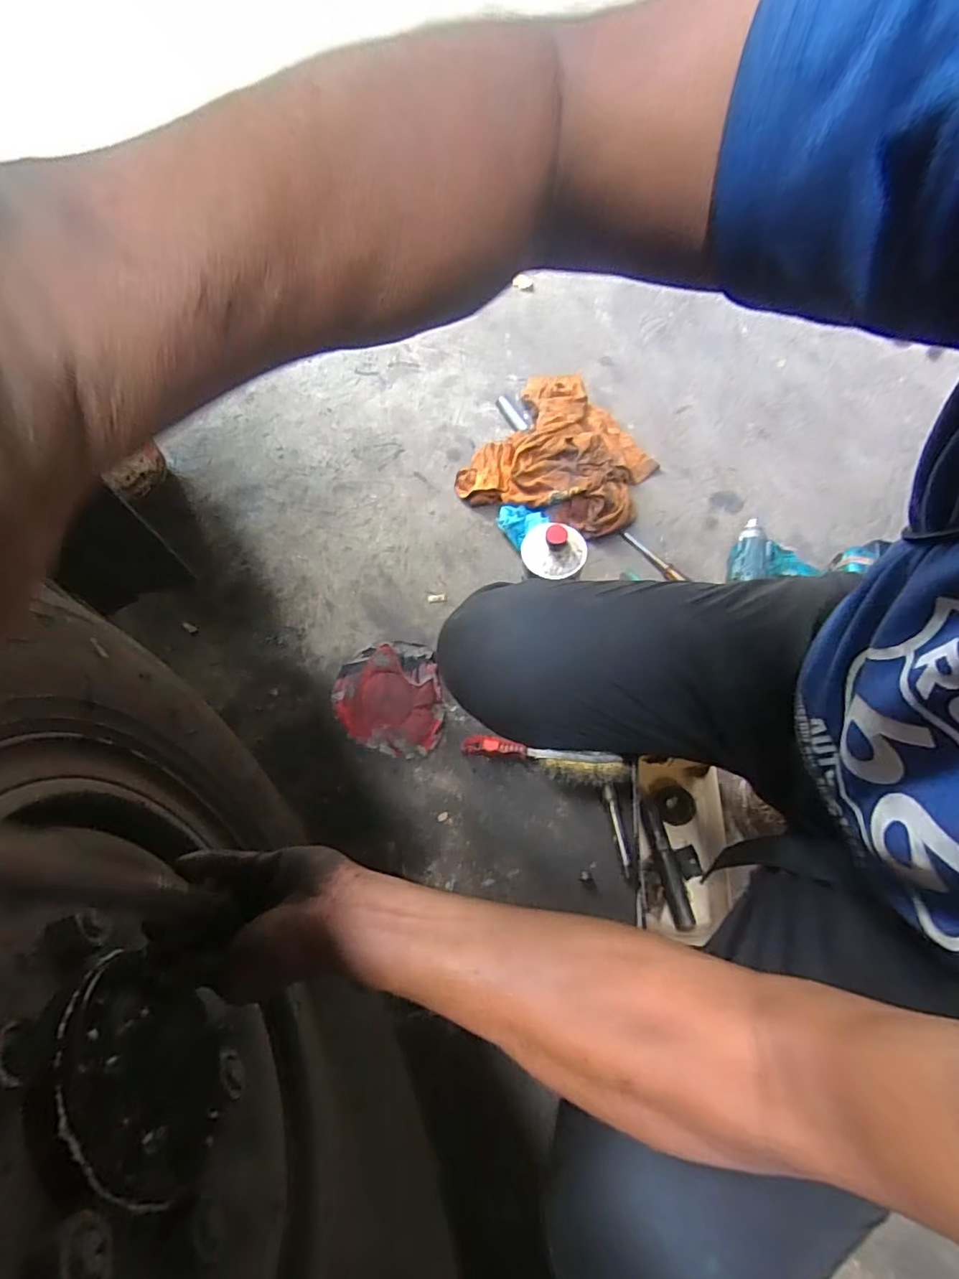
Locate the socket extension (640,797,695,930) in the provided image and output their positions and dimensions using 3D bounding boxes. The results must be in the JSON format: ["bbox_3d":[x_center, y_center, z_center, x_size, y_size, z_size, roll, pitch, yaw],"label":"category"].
[{"bbox_3d":[0.252,0.298,0.728,0.028,0.019,0.162,-9,66,-3],"label":"socket extension"}]

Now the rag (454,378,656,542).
[{"bbox_3d":[0.168,-0.348,1.000,0.313,0.070,0.356,30,70,13],"label":"rag"}]

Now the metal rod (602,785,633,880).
[{"bbox_3d":[0.194,0.264,0.750,0.016,0.011,0.122,-11,66,-3],"label":"metal rod"}]

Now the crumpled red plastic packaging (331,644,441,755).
[{"bbox_3d":[-0.142,0.087,0.828,0.162,0.041,0.184,-9,66,-3],"label":"crumpled red plastic packaging"}]

